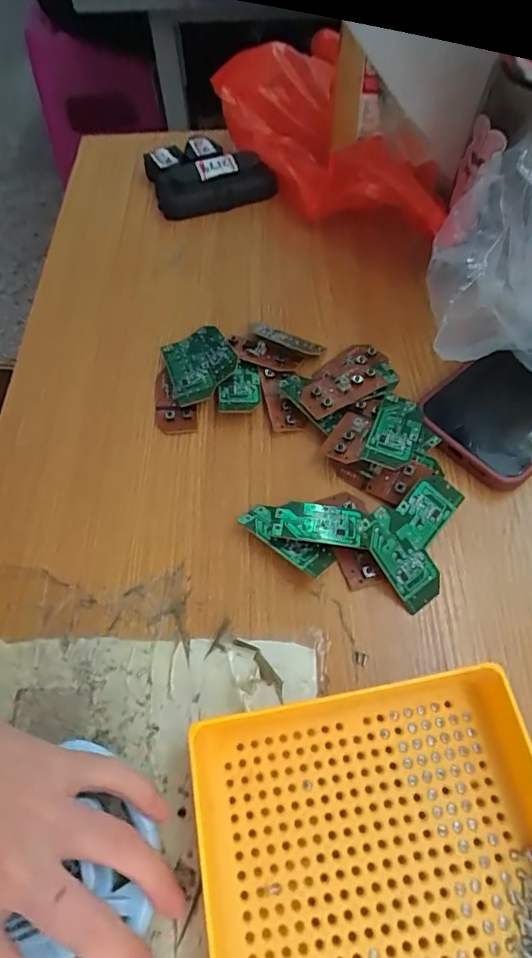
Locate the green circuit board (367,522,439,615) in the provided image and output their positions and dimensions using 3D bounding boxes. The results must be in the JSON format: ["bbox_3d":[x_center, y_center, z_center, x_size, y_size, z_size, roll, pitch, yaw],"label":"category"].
[{"bbox_3d":[0.079,0.048,0.291,0.029,0.004,0.052,-34,91,-14],"label":"green circuit board"}]

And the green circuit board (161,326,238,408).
[{"bbox_3d":[-0.049,-0.084,0.367,0.050,0.006,0.063,-26,62,-6],"label":"green circuit board"}]

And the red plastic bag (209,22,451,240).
[{"bbox_3d":[0.053,-0.283,0.444,0.073,0.085,0.252,-33,65,-16],"label":"red plastic bag"}]

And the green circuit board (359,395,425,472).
[{"bbox_3d":[0.083,-0.031,0.328,0.029,0.008,0.057,19,63,11],"label":"green circuit board"}]

